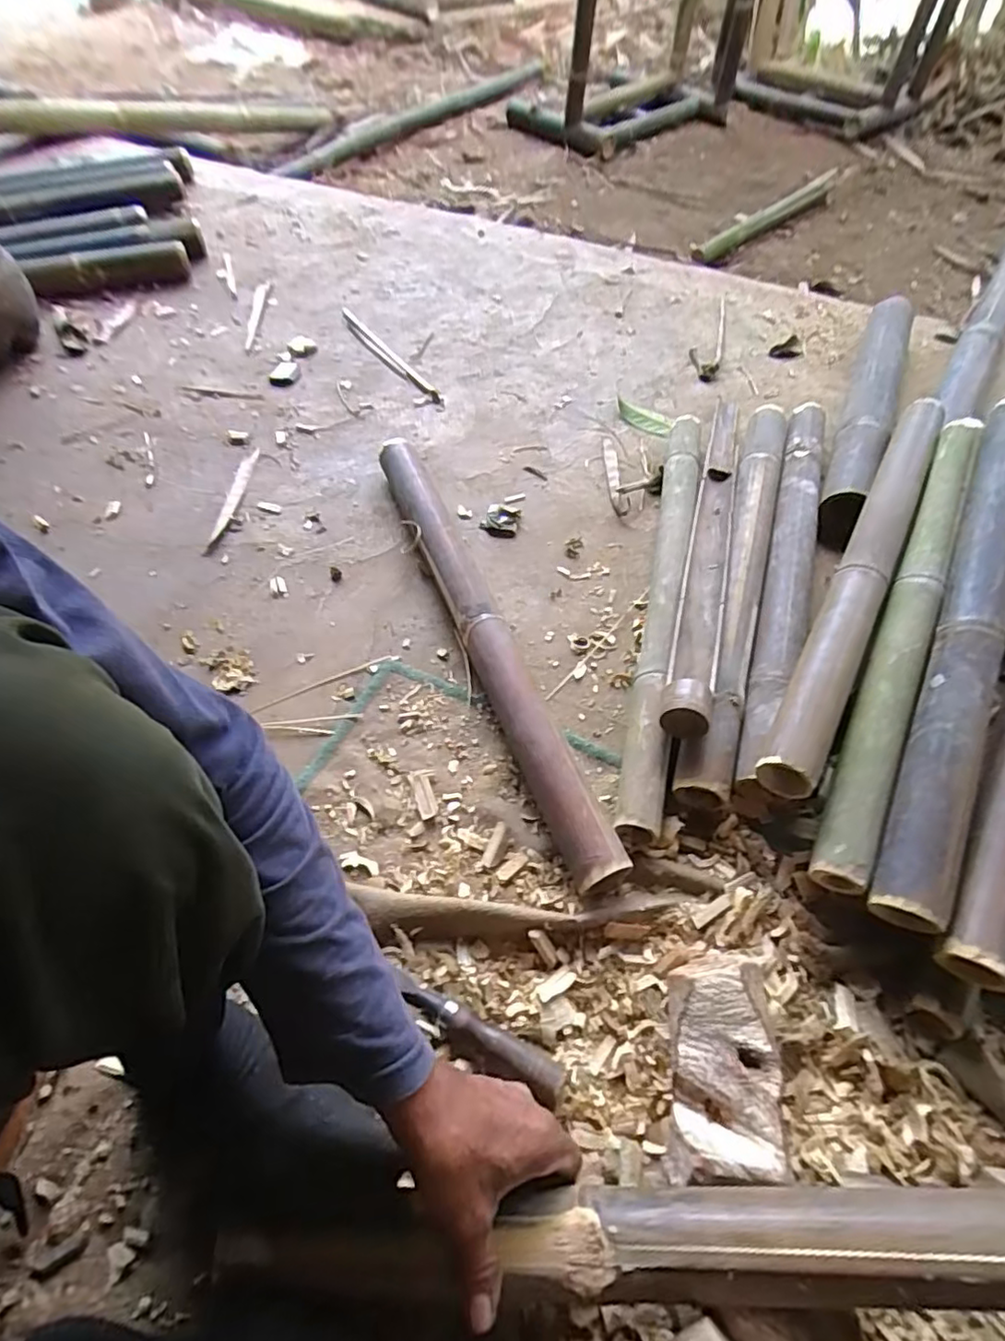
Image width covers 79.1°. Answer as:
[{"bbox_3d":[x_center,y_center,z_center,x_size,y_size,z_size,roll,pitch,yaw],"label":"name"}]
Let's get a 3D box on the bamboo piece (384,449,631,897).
[{"bbox_3d":[-0.031,-0.059,0.711,0.058,0.064,0.644,-19,59,-12],"label":"bamboo piece"}]

